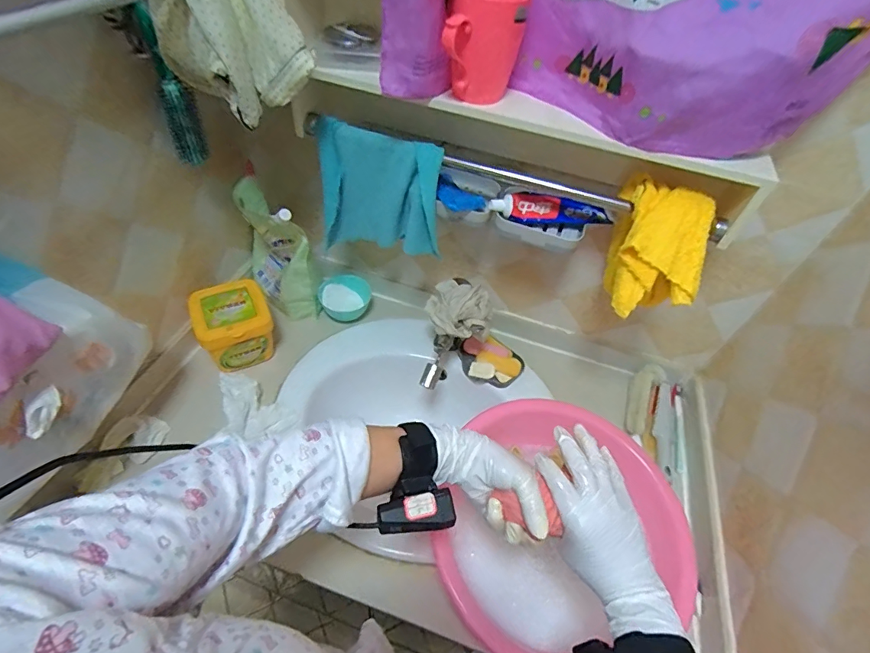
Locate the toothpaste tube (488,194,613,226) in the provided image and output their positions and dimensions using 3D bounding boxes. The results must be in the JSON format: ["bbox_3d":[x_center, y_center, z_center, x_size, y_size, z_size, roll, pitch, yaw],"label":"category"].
[{"bbox_3d":[0.164,-0.167,0.642,0.169,0.028,0.038,5,50,-2],"label":"toothpaste tube"}]

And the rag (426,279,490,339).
[{"bbox_3d":[0.039,-0.029,0.735,0.100,0.058,0.082,17,50,8],"label":"rag"}]

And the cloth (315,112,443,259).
[{"bbox_3d":[-0.082,-0.187,0.663,0.190,0.177,0.048,20,51,10],"label":"cloth"}]

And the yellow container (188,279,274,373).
[{"bbox_3d":[-0.350,0.000,0.786,0.114,0.113,0.110,-22,56,-23],"label":"yellow container"}]

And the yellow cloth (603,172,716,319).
[{"bbox_3d":[0.272,-0.100,0.548,0.112,0.175,0.065,8,3,24],"label":"yellow cloth"}]

